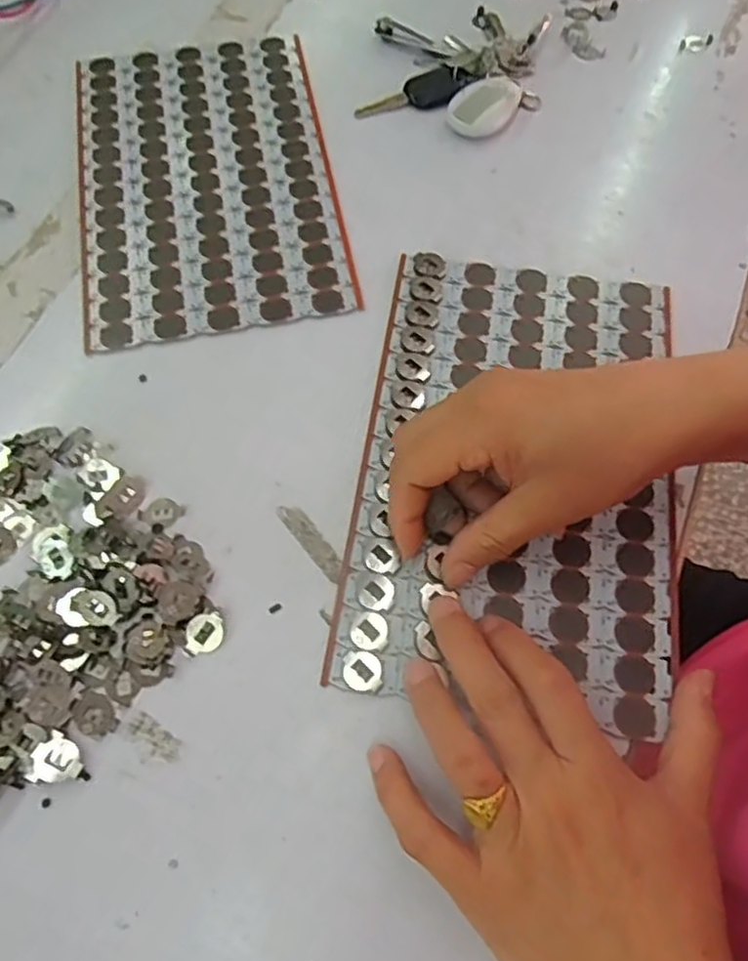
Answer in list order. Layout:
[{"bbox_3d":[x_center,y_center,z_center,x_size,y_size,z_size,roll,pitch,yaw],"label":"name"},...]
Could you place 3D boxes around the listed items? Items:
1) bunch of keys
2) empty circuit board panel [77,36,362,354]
[{"bbox_3d":[0.056,-0.291,0.468,0.117,0.015,0.131,10,66,4],"label":"bunch of keys"},{"bbox_3d":[-0.108,-0.198,0.432,0.154,0.004,0.249,-10,66,-5],"label":"empty circuit board panel"}]

